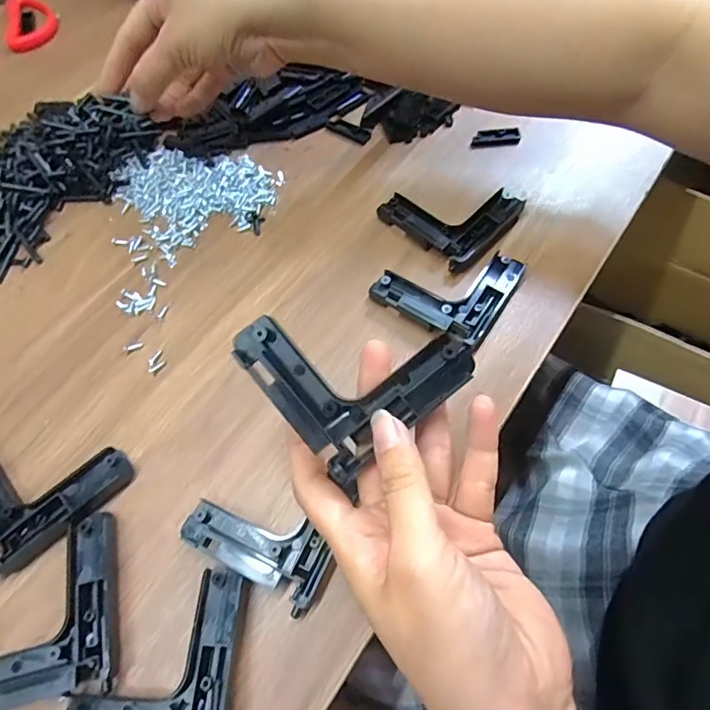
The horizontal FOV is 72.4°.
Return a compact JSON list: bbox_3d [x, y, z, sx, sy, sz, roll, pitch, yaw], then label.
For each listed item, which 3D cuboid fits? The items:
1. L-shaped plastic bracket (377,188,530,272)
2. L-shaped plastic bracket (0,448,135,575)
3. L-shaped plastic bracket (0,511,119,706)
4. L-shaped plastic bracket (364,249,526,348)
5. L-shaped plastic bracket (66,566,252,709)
[{"bbox_3d":[0.071,-0.102,0.332,0.086,0.015,0.072,-40,69,-16],"label":"L-shaped plastic bracket"},{"bbox_3d":[-0.169,0.064,0.259,0.075,0.013,0.073,-40,69,-16],"label":"L-shaped plastic bracket"},{"bbox_3d":[-0.148,0.118,0.229,0.070,0.016,0.076,-9,64,-3],"label":"L-shaped plastic bracket"},{"bbox_3d":[0.060,-0.046,0.306,0.073,0.013,0.074,31,69,16],"label":"L-shaped plastic bracket"},{"bbox_3d":[-0.088,0.135,0.217,0.071,0.020,0.072,3,64,3],"label":"L-shaped plastic bracket"}]

